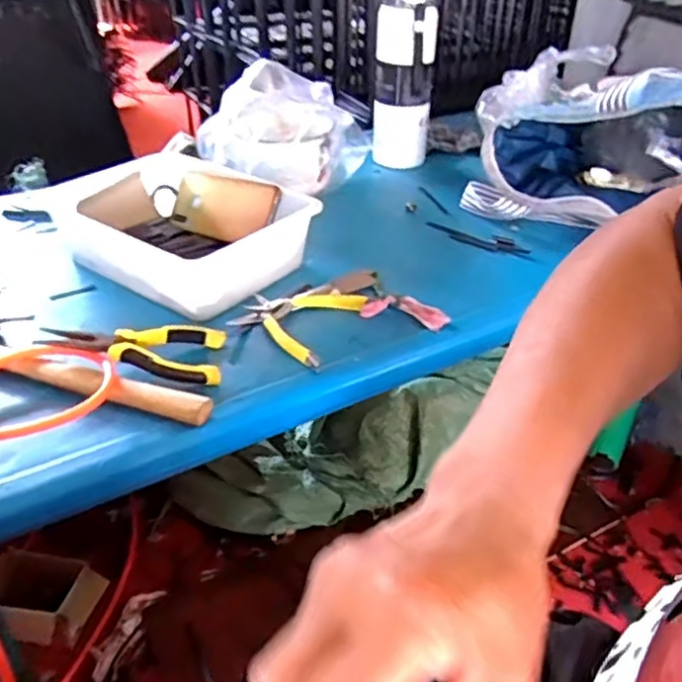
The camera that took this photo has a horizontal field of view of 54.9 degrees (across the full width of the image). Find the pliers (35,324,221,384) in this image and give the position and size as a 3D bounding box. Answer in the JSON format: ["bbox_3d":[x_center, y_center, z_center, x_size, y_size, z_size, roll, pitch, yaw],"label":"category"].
[{"bbox_3d":[-0.186,0.011,0.595,0.154,0.035,0.077,-2,34,-3],"label":"pliers"}]

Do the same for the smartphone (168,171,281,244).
[{"bbox_3d":[-0.149,-0.165,0.808,0.172,0.077,0.010,19,0,34],"label":"smartphone"}]

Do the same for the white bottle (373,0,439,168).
[{"bbox_3d":[0.097,-0.415,1.000,0.088,0.267,0.081,4,34,5],"label":"white bottle"}]

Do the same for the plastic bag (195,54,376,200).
[{"bbox_3d":[-0.074,-0.300,0.949,0.246,0.136,0.183,-26,42,-33],"label":"plastic bag"}]

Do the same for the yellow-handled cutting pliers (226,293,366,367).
[{"bbox_3d":[-0.048,-0.024,0.662,0.113,0.013,0.120,15,37,20],"label":"yellow-handled cutting pliers"}]

